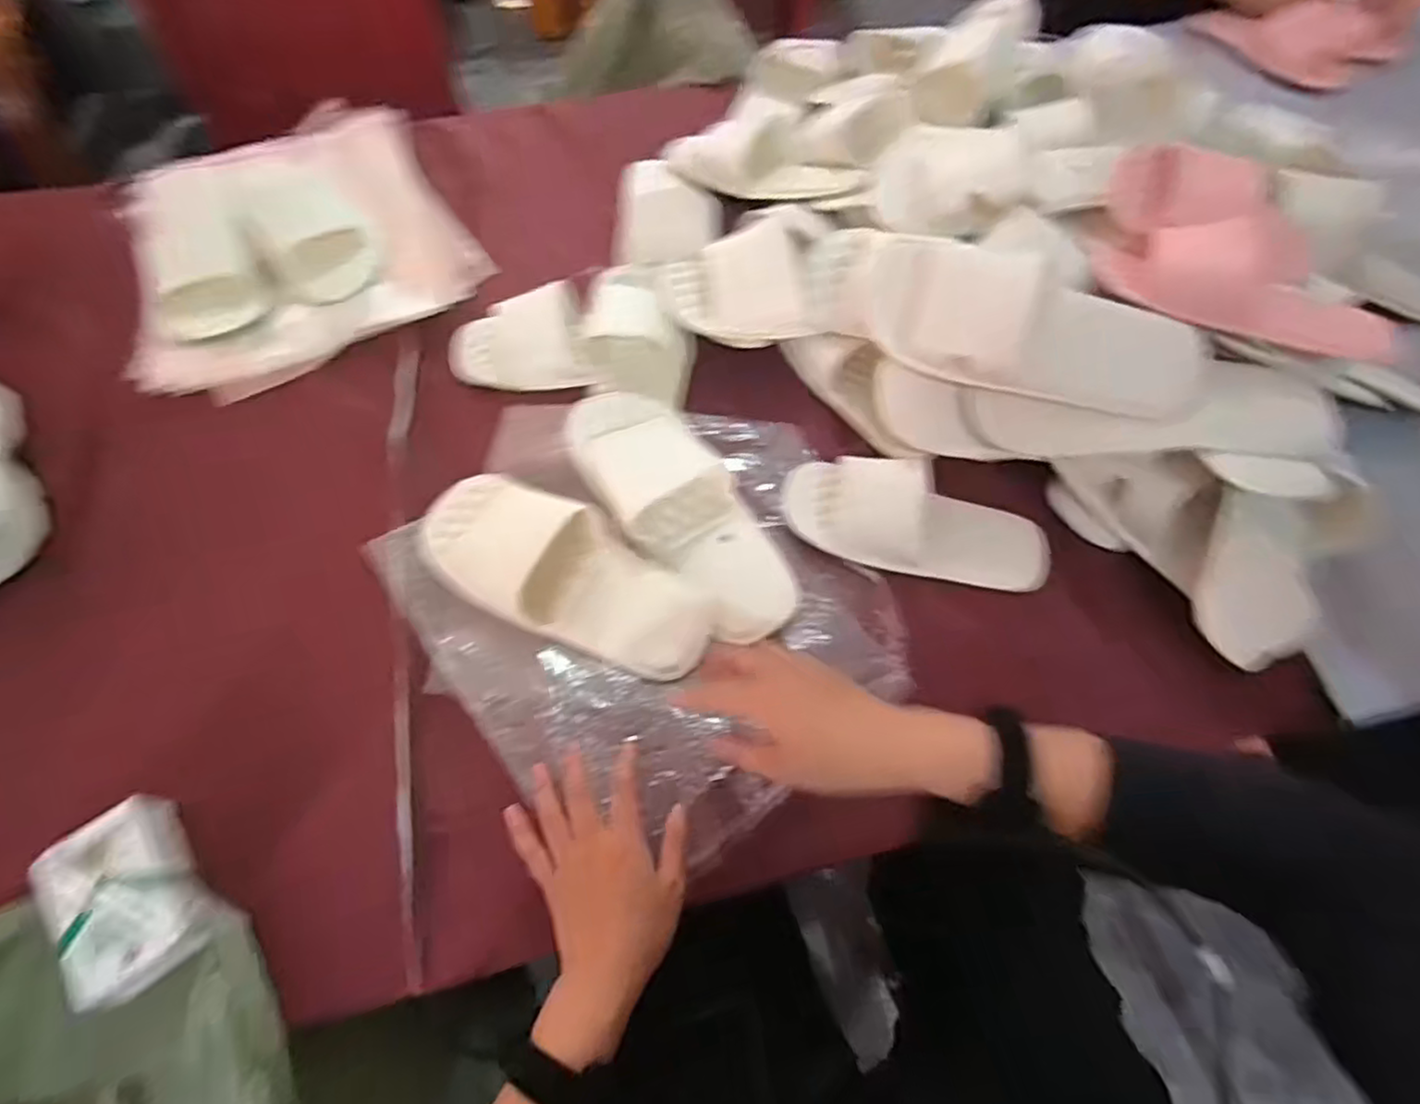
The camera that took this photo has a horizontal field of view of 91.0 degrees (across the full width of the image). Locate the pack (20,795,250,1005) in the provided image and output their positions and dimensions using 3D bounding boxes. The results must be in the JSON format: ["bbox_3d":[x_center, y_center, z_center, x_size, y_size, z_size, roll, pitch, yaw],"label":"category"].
[{"bbox_3d":[-0.386,0.227,0.457,0.079,0.030,0.109,-39,68,-19],"label":"pack"}]

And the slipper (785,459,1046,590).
[{"bbox_3d":[0.181,-0.027,0.608,0.235,0.050,0.090,15,62,8],"label":"slipper"}]

